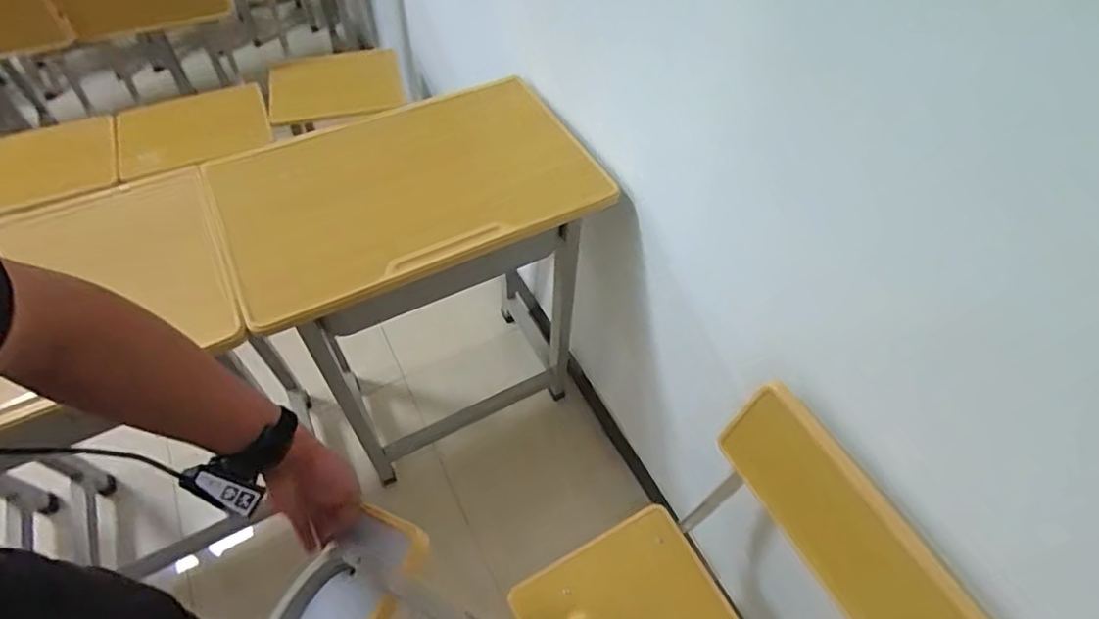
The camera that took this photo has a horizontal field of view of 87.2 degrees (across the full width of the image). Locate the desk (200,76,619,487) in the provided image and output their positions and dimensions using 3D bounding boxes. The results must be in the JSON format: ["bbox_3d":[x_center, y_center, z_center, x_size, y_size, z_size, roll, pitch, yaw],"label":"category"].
[{"bbox_3d":[-0.269,-0.014,1.276,0.652,0.695,0.418,-24,58,-19],"label":"desk"}]

